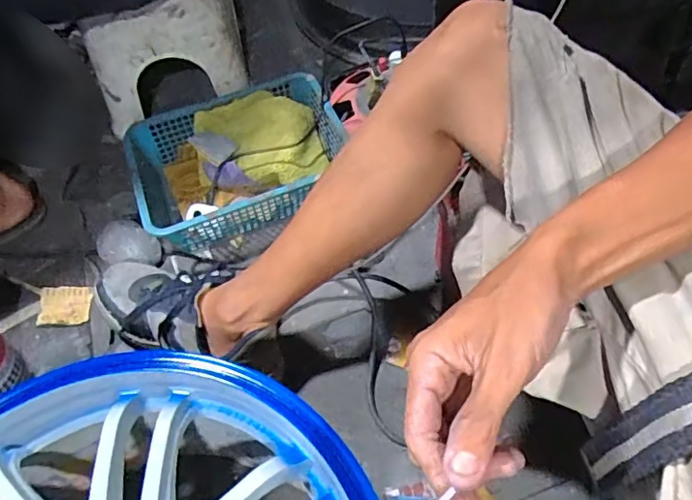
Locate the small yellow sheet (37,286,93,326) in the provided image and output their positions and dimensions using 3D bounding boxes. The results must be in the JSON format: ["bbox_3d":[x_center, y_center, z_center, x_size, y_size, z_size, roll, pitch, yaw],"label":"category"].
[{"bbox_3d":[-0.378,0.074,0.731,0.066,0.004,0.053,-2,69,-5],"label":"small yellow sheet"}]

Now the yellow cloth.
[{"bbox_3d":[-0.126,-0.160,0.797,0.178,0.069,0.134,-1,56,2],"label":"yellow cloth"}]

